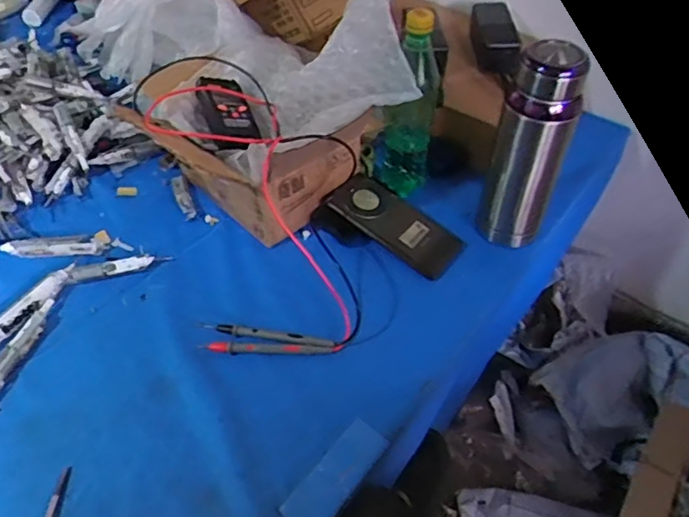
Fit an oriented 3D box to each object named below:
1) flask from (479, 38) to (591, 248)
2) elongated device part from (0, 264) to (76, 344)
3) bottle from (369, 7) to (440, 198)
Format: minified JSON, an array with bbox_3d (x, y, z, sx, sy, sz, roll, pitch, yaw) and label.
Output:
[{"bbox_3d":[0.211,-0.133,0.645,0.077,0.265,0.073,18,51,15],"label":"flask"},{"bbox_3d":[-0.354,0.062,0.622,0.026,0.013,0.152,25,53,20],"label":"elongated device part"},{"bbox_3d":[0.080,-0.188,0.715,0.073,0.237,0.063,16,51,13],"label":"bottle"}]

